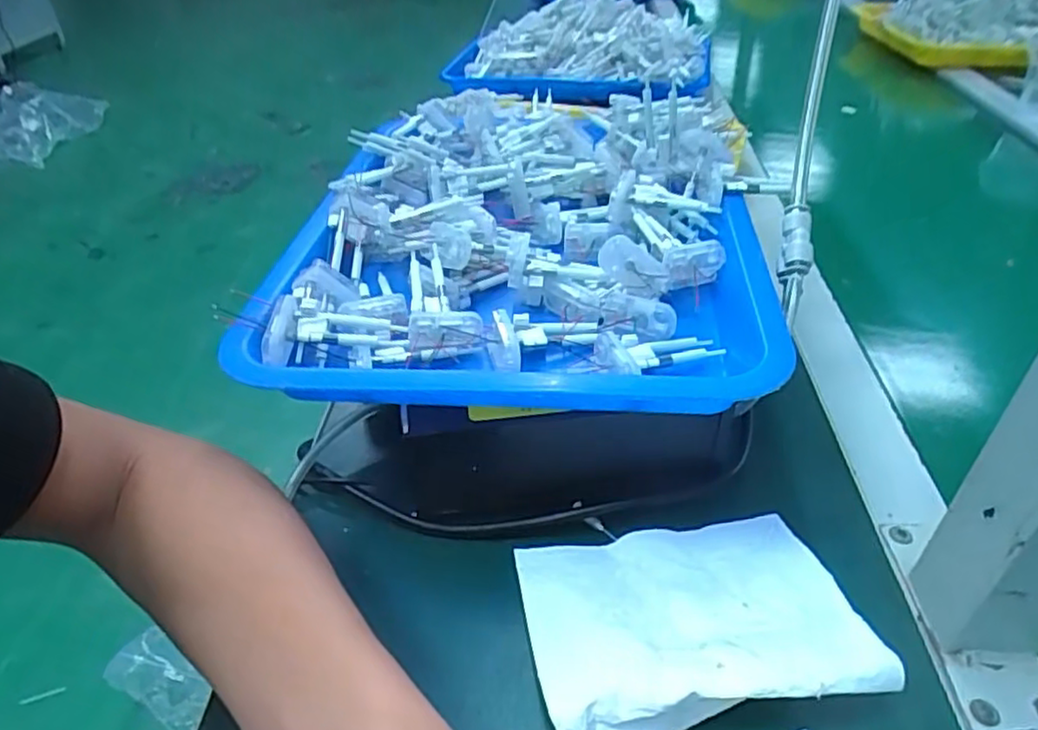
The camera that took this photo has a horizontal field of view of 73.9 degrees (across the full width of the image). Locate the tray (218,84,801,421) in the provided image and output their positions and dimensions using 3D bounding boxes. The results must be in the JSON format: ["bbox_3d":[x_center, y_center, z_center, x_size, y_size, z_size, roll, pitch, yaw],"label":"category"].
[{"bbox_3d":[0.009,-0.093,0.429,0.271,0.055,0.347,4,39,6],"label":"tray"}]

